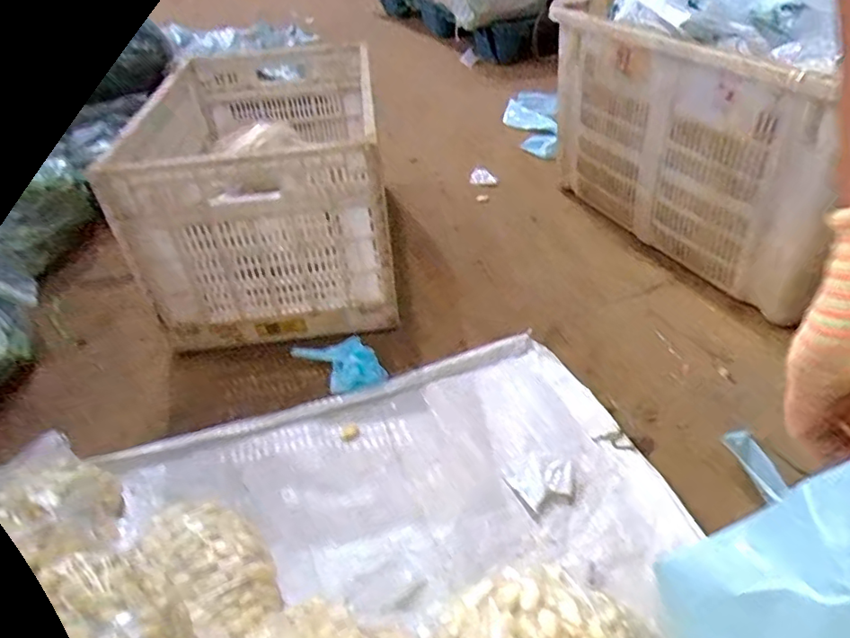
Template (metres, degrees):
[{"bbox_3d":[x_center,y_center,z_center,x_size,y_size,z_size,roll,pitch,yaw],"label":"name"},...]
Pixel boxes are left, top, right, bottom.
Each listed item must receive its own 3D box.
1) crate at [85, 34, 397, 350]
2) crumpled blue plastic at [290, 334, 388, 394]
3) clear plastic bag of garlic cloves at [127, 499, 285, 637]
[{"bbox_3d":[-0.258,-0.268,1.023,0.353,0.311,0.628,-6,40,-2],"label":"crate"},{"bbox_3d":[-0.116,0.062,0.821,0.124,0.032,0.078,28,50,33],"label":"crumpled blue plastic"},{"bbox_3d":[-0.212,0.255,0.580,0.102,0.061,0.176,-33,47,-31],"label":"clear plastic bag of garlic cloves"}]

